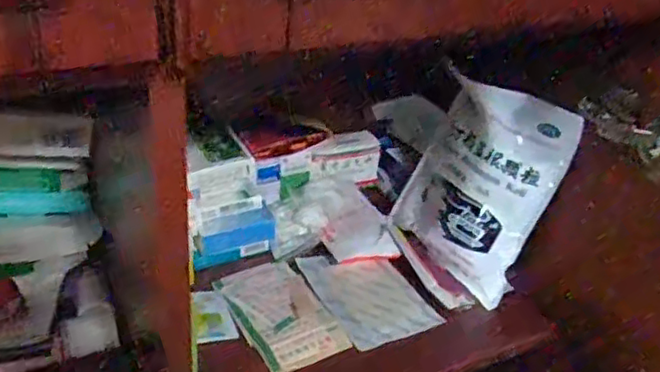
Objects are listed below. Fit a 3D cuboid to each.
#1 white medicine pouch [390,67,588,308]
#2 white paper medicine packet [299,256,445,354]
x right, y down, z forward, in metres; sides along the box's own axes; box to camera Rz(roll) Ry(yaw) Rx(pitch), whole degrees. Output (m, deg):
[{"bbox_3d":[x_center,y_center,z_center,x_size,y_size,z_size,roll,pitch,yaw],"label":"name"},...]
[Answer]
[{"bbox_3d":[0.152,-0.006,0.695,0.034,0.204,0.170,2,23,-44],"label":"white medicine pouch"},{"bbox_3d":[0.041,0.108,0.667,0.102,0.009,0.129,-13,37,-26],"label":"white paper medicine packet"}]

